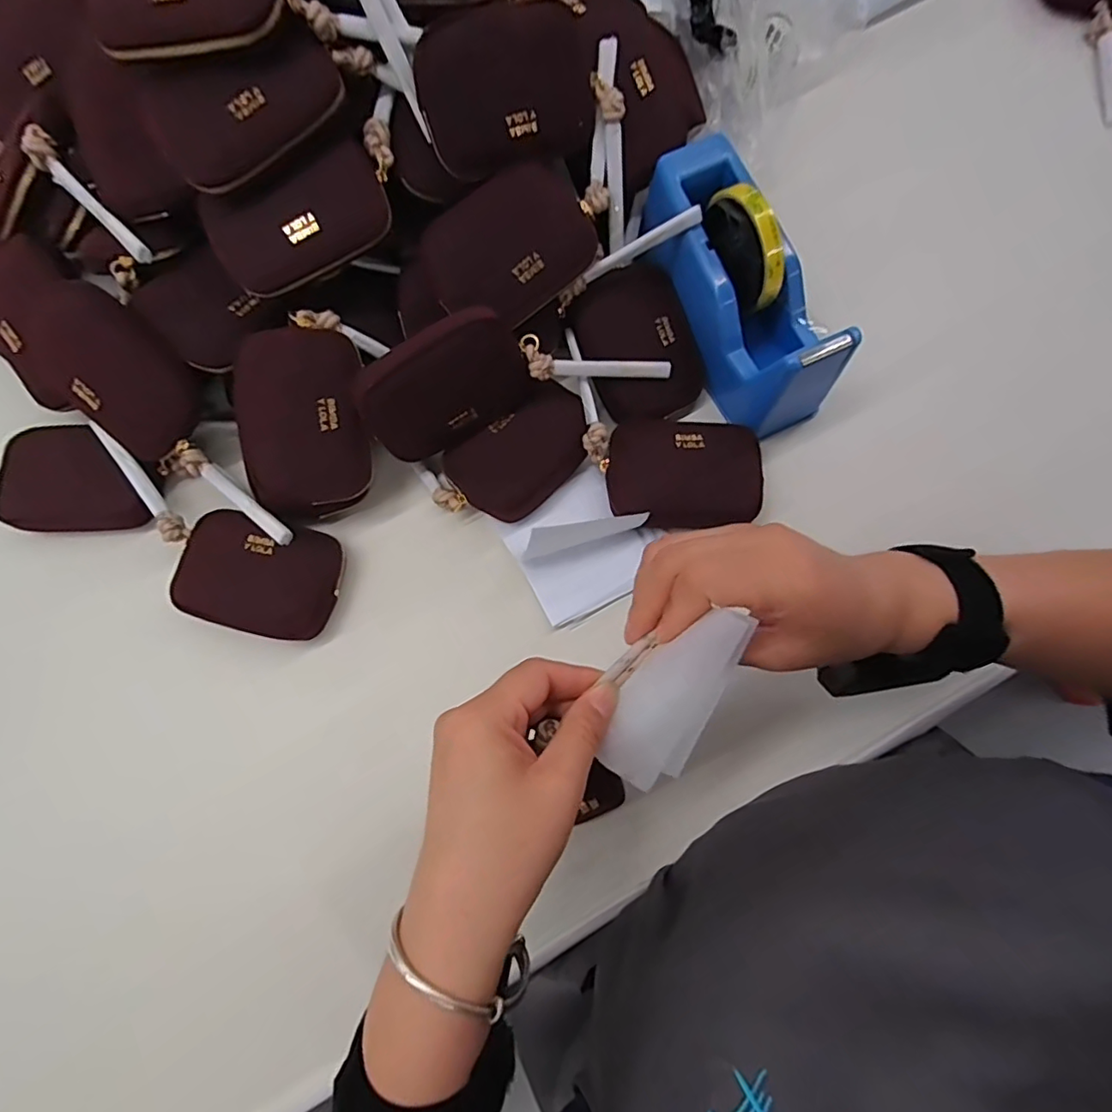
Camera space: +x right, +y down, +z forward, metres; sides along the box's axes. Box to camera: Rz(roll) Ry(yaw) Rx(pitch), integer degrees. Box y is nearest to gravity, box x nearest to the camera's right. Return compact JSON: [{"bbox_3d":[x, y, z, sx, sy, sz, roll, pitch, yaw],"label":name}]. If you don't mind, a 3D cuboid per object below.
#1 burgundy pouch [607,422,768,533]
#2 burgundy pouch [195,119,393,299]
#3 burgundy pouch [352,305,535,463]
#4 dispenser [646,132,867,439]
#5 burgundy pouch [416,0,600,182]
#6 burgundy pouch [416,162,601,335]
[{"bbox_3d":[0.098,-0.063,0.420,0.114,0.020,0.079,0,76,1],"label":"burgundy pouch"},{"bbox_3d":[-0.169,-0.221,0.369,0.116,0.027,0.065,-23,114,1],"label":"burgundy pouch"},{"bbox_3d":[-0.081,-0.121,0.401,0.113,0.080,0.026,-29,36,-6],"label":"burgundy pouch"},{"bbox_3d":[0.138,-0.197,0.406,0.077,0.095,0.210,-25,91,-5],"label":"dispenser"},{"bbox_3d":[-0.028,-0.311,0.373,0.124,0.030,0.082,-19,120,-9],"label":"burgundy pouch"},{"bbox_3d":[-0.031,-0.210,0.384,0.117,0.026,0.081,-33,113,-4],"label":"burgundy pouch"}]

